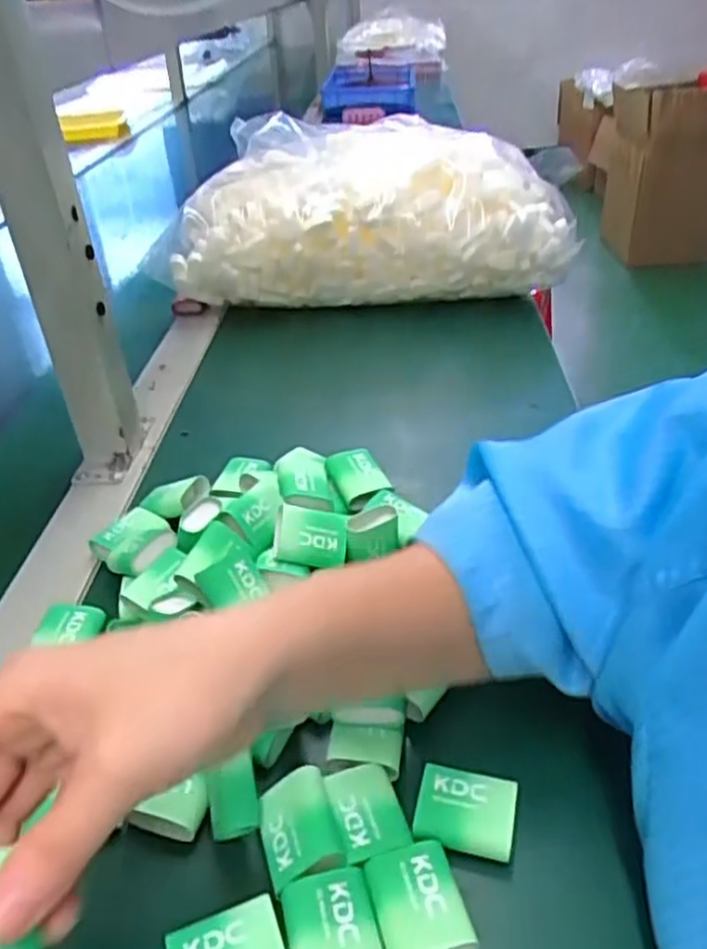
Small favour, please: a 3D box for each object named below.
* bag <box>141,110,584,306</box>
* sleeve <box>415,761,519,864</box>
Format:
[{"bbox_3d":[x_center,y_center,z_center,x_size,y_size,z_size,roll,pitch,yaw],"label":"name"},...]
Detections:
[{"bbox_3d":[0.011,-0.275,0.791,0.414,0.189,0.164,-3,35,0],"label":"bag"},{"bbox_3d":[0.050,0.148,0.322,0.041,0.012,0.035,6,36,13],"label":"sleeve"}]

